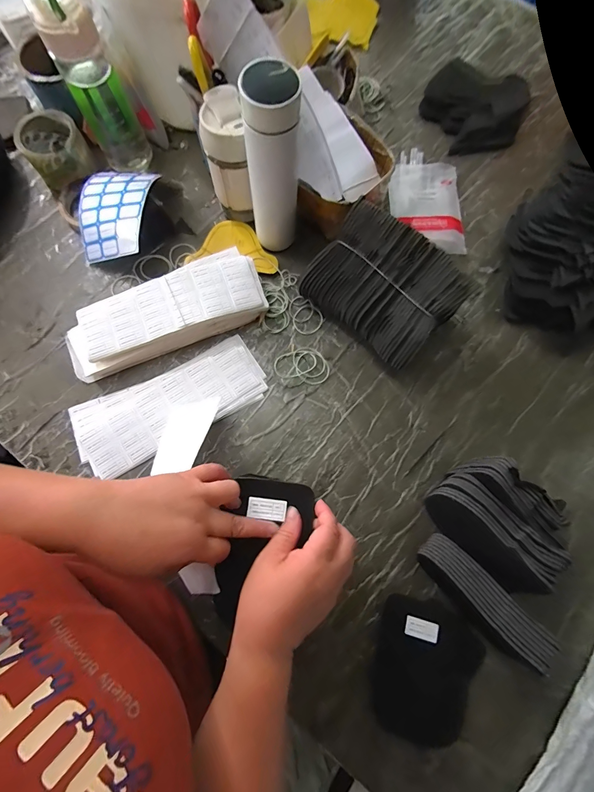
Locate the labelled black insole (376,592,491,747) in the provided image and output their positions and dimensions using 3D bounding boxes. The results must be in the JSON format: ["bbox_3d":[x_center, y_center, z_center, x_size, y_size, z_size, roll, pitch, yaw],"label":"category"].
[{"bbox_3d":[0.161,0.341,0.407,0.124,0.015,0.153,12,78,1],"label":"labelled black insole"}]

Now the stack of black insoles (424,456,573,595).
[{"bbox_3d":[0.245,0.152,0.415,0.106,0.098,0.139,-44,82,-9],"label":"stack of black insoles"}]

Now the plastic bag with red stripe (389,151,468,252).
[{"bbox_3d":[0.217,-0.335,0.564,0.114,0.019,0.201,-1,78,-1],"label":"plastic bag with red stripe"}]

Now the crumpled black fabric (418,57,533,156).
[{"bbox_3d":[0.311,-0.517,0.587,0.161,0.034,0.163,-10,79,-3],"label":"crumpled black fabric"}]

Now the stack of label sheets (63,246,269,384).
[{"bbox_3d":[-0.198,-0.126,0.489,0.294,0.044,0.112,-23,79,-6],"label":"stack of label sheets"}]

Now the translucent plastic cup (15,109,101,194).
[{"bbox_3d":[-0.382,-0.390,0.529,0.092,0.056,0.100,-38,81,-8],"label":"translucent plastic cup"}]

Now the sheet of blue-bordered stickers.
[{"bbox_3d":[-0.279,-0.280,0.505,0.124,0.026,0.144,2,86,19],"label":"sheet of blue-bordered stickers"}]

